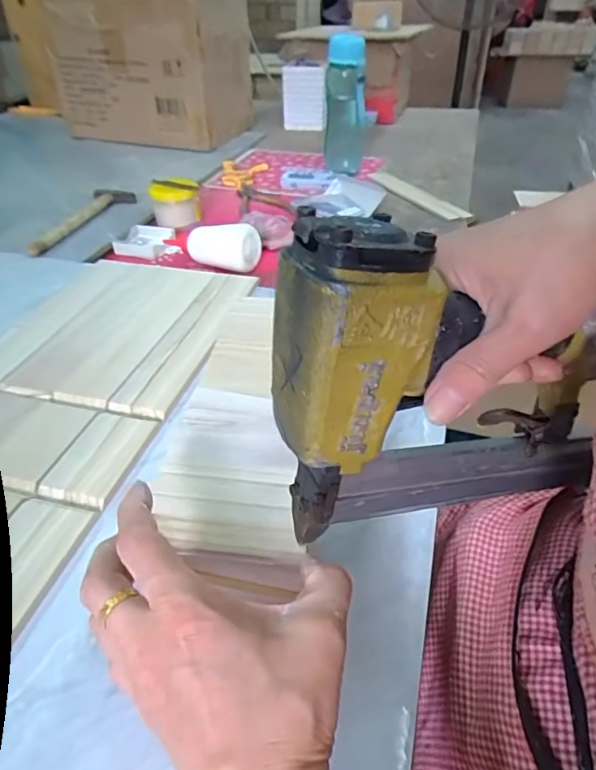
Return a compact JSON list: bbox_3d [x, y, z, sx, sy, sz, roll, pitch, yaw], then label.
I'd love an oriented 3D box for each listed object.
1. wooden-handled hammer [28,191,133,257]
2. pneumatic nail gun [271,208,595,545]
[{"bbox_3d":[-0.340,-0.260,0.802,0.060,0.028,0.251,6,39,9],"label":"wooden-handled hammer"},{"bbox_3d":[0.091,0.003,0.247,0.204,0.168,0.047,-5,39,-9],"label":"pneumatic nail gun"}]

